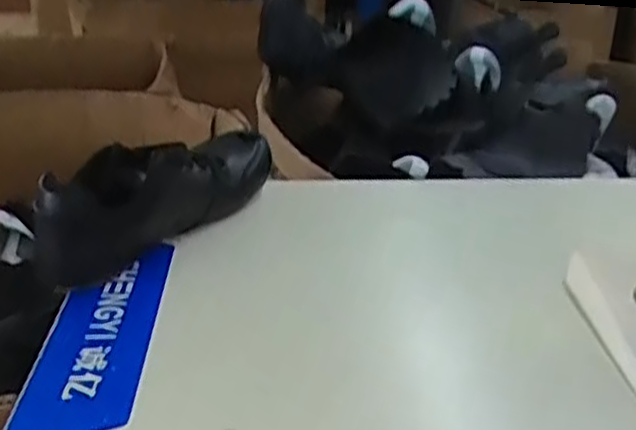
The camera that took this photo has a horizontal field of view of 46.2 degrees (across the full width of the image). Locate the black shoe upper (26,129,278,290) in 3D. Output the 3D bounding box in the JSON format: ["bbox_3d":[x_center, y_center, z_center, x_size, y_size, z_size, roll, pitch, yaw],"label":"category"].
[{"bbox_3d":[-0.139,-0.028,0.682,0.067,0.082,0.264,19,33,33],"label":"black shoe upper"}]

